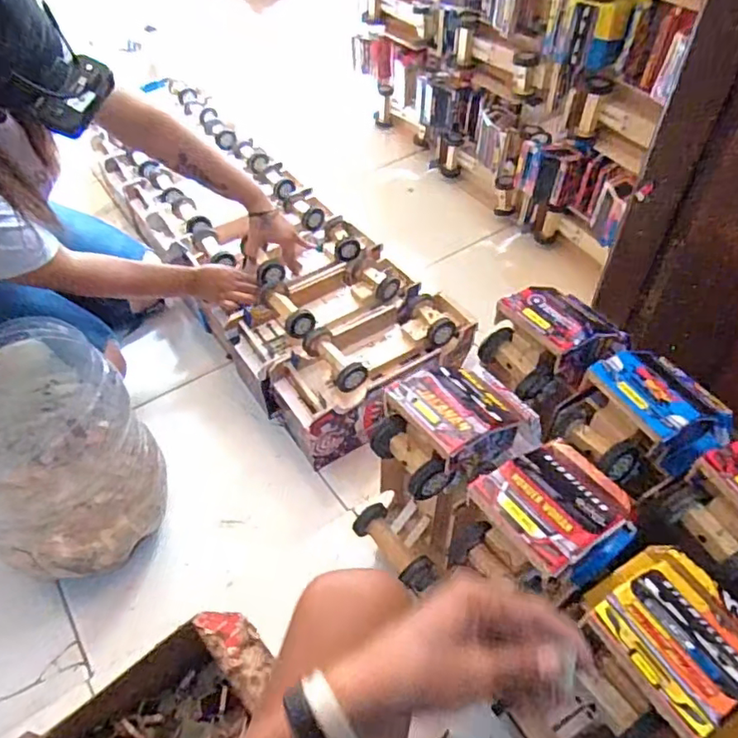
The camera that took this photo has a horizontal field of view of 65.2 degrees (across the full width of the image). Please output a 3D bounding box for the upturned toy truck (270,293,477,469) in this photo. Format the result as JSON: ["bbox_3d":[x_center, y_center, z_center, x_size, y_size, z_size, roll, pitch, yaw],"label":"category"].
[{"bbox_3d":[0.004,-0.010,0.972,0.335,0.155,0.152,-31,56,-23],"label":"upturned toy truck"}]

